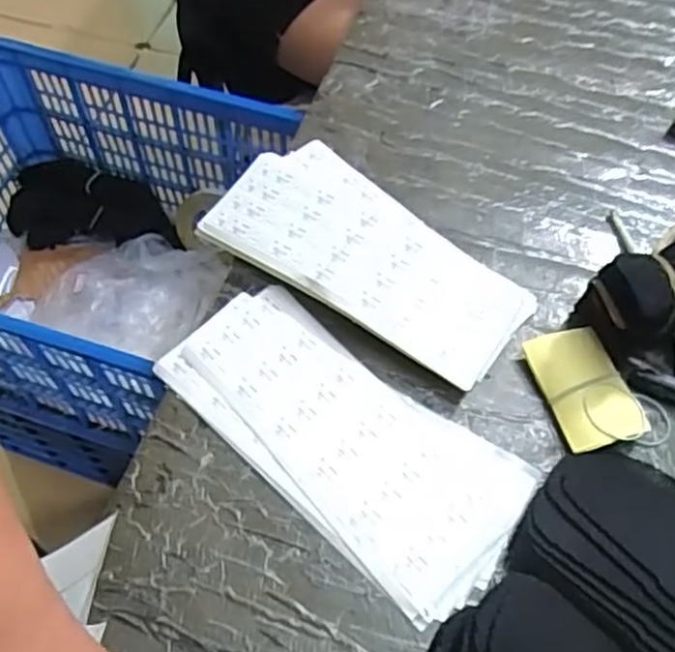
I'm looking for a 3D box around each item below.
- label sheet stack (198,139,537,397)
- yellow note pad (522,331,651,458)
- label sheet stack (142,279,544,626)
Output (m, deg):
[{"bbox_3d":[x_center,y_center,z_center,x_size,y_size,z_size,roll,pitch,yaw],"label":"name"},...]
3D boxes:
[{"bbox_3d":[0.028,-0.062,0.592,0.262,0.038,0.139,33,64,18],"label":"label sheet stack"},{"bbox_3d":[0.186,0.047,0.539,0.060,0.014,0.092,-18,61,-7],"label":"yellow note pad"},{"bbox_3d":[0.001,0.078,0.523,0.276,0.013,0.129,34,65,19],"label":"label sheet stack"}]

